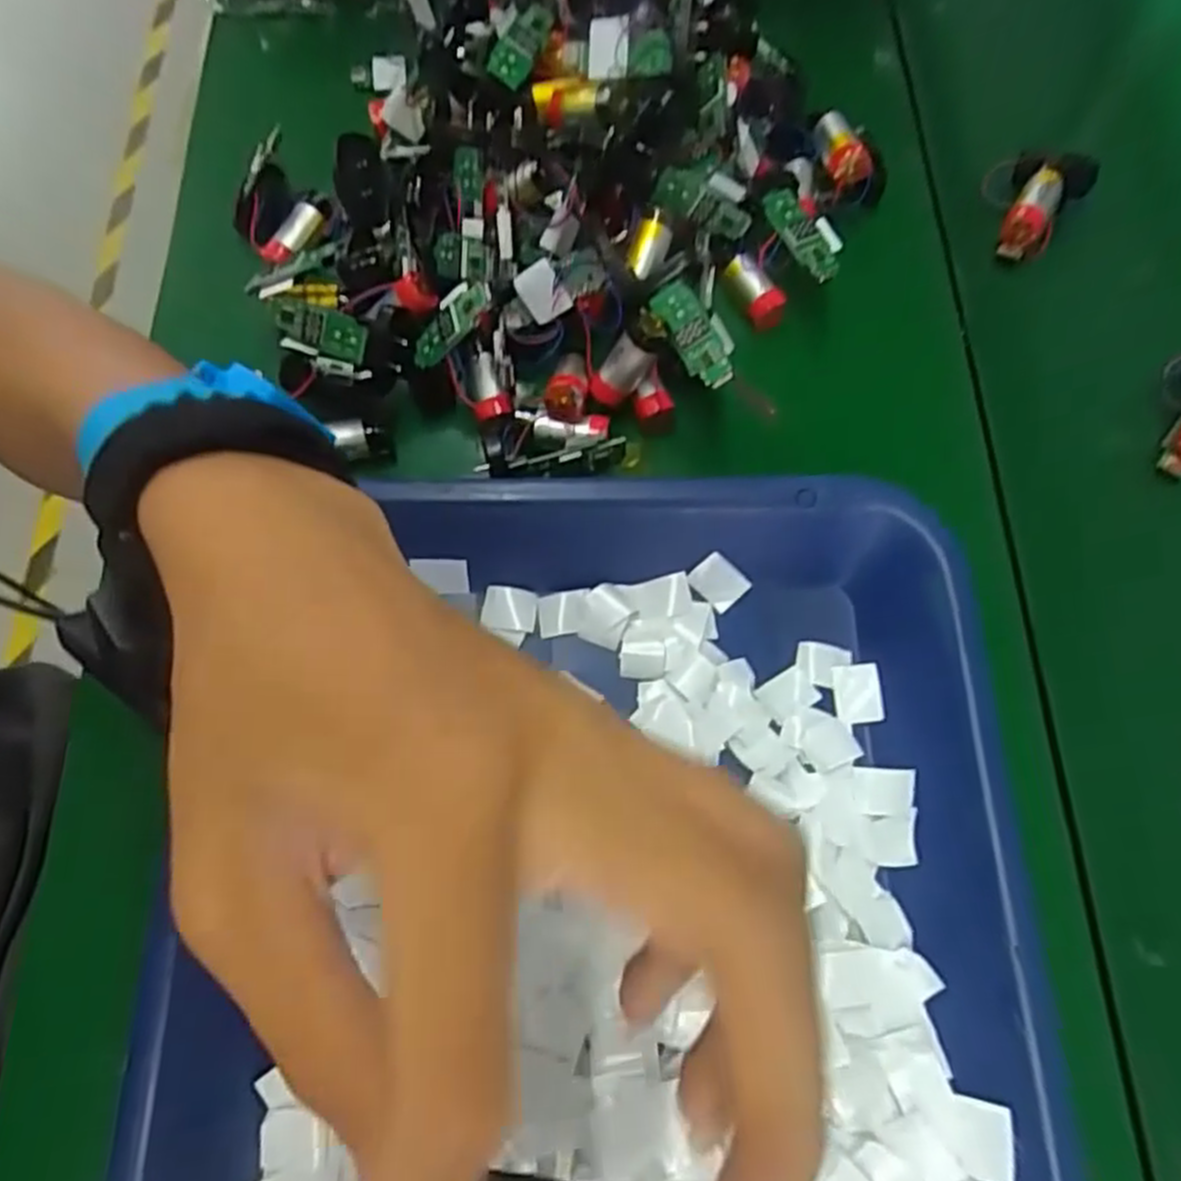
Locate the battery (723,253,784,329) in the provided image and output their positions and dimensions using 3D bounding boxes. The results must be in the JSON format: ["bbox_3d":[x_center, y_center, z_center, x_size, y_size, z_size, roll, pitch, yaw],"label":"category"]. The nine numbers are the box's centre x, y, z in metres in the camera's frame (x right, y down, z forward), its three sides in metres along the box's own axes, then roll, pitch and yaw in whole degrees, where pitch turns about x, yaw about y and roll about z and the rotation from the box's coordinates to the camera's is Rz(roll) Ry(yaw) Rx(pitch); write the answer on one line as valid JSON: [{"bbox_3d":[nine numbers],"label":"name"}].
[{"bbox_3d":[0.068,-0.125,0.328,0.012,0.017,0.028,-27,72,-7],"label":"battery"}]

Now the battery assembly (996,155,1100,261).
[{"bbox_3d":[0.198,-0.170,0.348,0.031,0.023,0.052,30,75,12],"label":"battery assembly"}]

